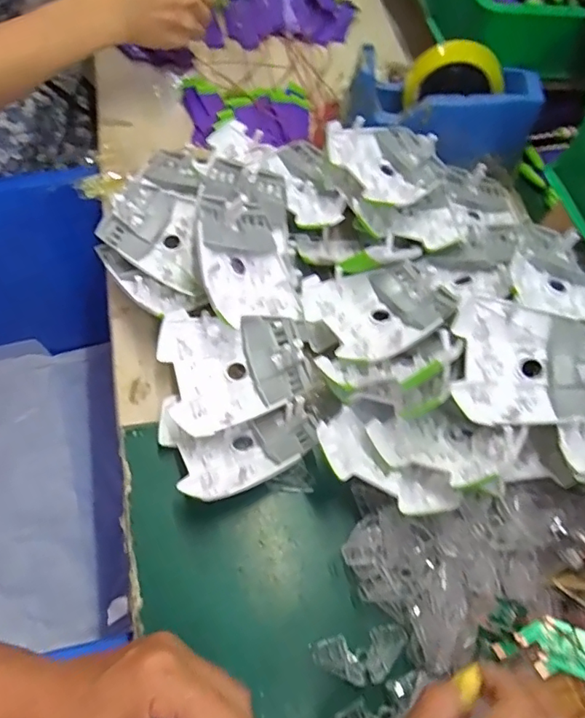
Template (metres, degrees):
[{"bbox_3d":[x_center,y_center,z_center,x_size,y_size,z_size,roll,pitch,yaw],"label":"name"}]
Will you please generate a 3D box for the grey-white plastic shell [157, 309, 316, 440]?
[{"bbox_3d":[-0.043,0.006,0.411,0.110,0.033,0.094,-11,65,-14],"label":"grey-white plastic shell"}]

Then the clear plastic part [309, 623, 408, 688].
[{"bbox_3d":[0.047,0.199,0.347,0.065,0.004,0.030,-7,64,-12],"label":"clear plastic part"}]

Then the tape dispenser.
[{"bbox_3d":[0.155,-0.265,0.533,0.196,0.086,0.076,12,62,-2],"label":"tape dispenser"}]

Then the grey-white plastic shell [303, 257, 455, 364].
[{"bbox_3d":[0.071,-0.045,0.418,0.107,0.025,0.094,-25,67,-14],"label":"grey-white plastic shell"}]

